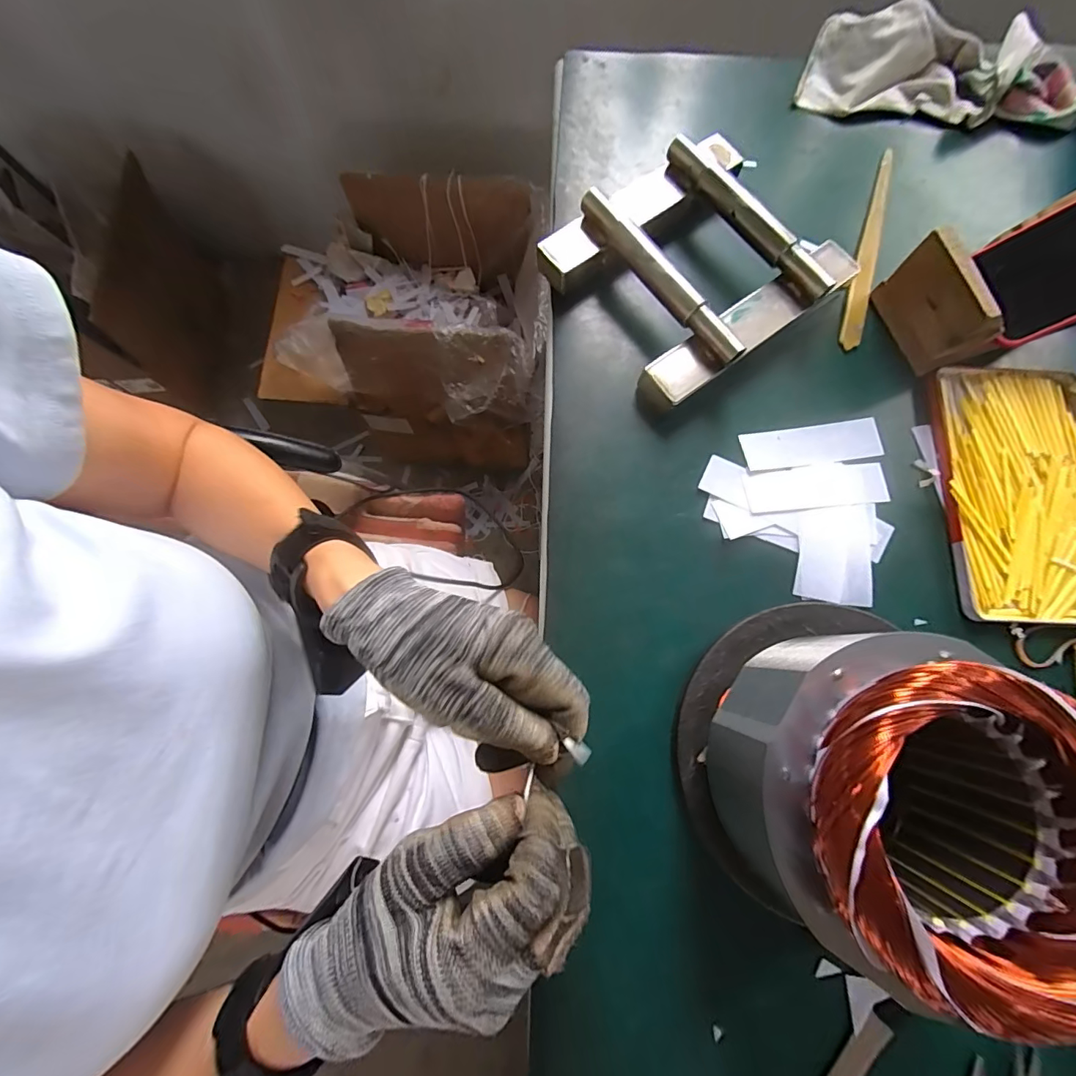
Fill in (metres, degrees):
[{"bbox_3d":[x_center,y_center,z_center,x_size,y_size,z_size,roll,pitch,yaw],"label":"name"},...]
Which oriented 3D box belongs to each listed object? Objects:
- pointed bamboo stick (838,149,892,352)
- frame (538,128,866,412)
[{"bbox_3d":[0.290,-0.258,0.401,0.022,0.013,0.208,18,78,5],"label":"pointed bamboo stick"},{"bbox_3d":[0.126,-0.228,0.377,0.193,0.048,0.181,-36,79,-6],"label":"frame"}]

